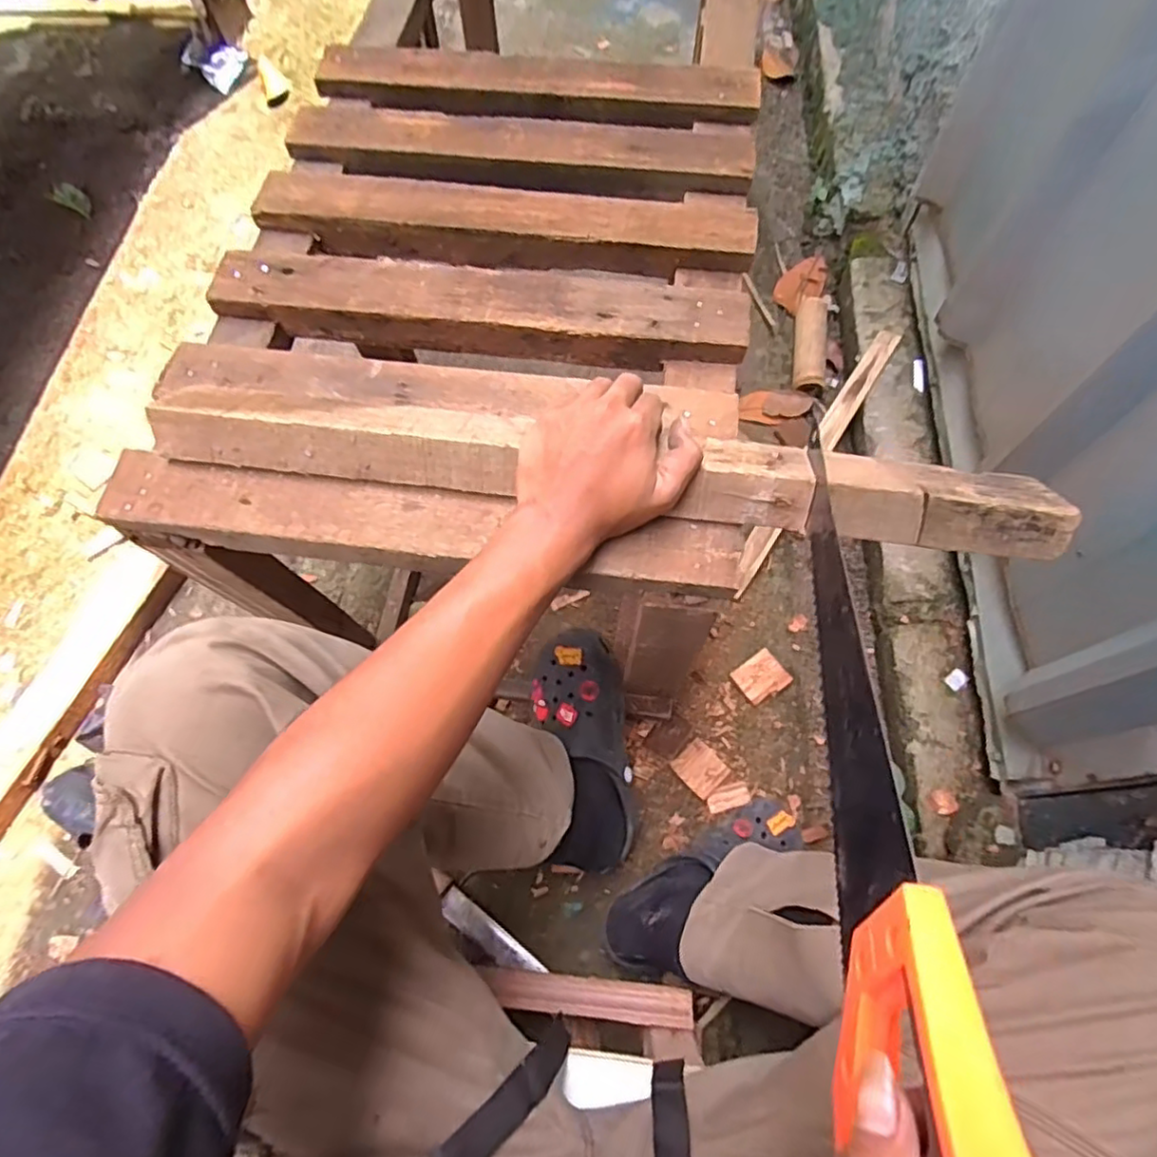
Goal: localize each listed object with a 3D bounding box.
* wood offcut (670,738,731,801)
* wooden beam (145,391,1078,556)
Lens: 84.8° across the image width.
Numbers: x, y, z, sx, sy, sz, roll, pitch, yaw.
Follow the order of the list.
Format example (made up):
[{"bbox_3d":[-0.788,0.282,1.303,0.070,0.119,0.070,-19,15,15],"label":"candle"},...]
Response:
[{"bbox_3d":[0.153,0.236,0.791,0.054,0.010,0.059,-41,71,-14],"label":"wood offcut"},{"bbox_3d":[0.004,-0.081,0.442,0.626,0.044,0.067,8,67,5],"label":"wooden beam"}]

